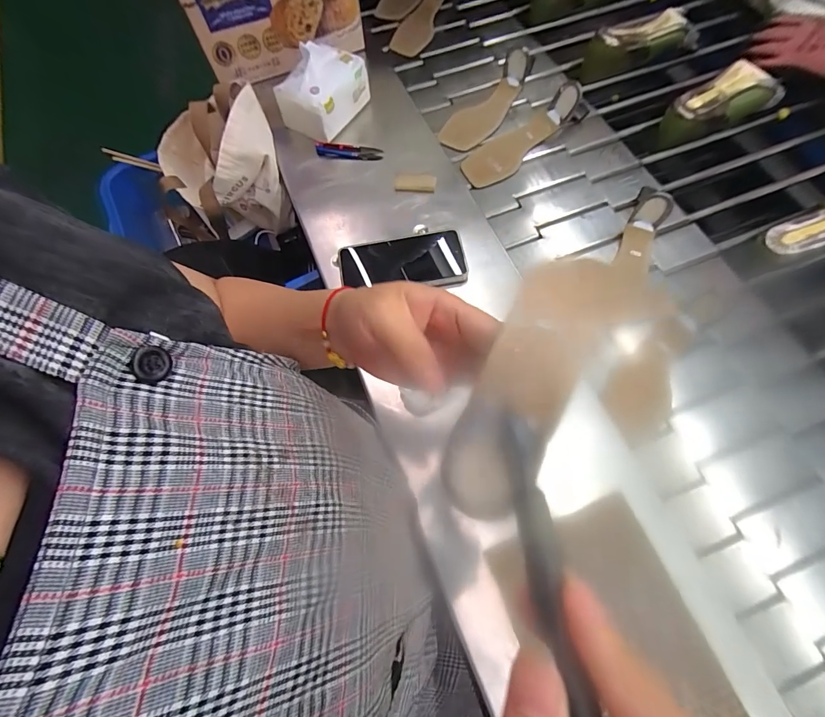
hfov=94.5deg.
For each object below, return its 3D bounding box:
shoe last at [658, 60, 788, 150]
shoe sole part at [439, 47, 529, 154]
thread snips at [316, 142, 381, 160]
[{"bbox_3d":[0.512,-0.424,0.647,0.202,0.068,0.067,-20,71,-9],"label":"shoe last"},{"bbox_3d":[0.133,-0.471,0.677,0.081,0.053,0.246,28,70,11],"label":"shoe sole part"},{"bbox_3d":[-0.100,-0.325,0.601,0.106,0.015,0.020,11,68,5],"label":"thread snips"}]

